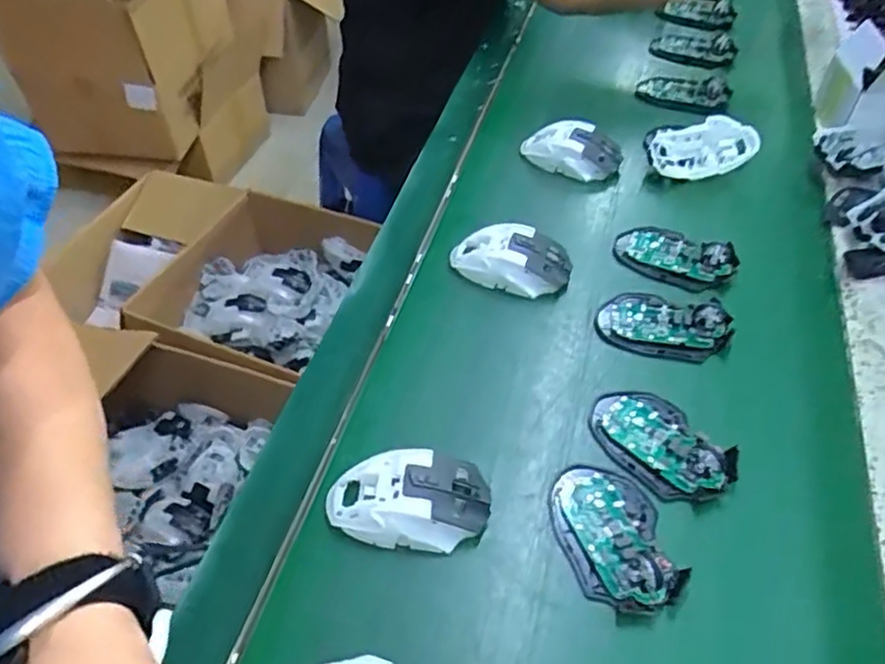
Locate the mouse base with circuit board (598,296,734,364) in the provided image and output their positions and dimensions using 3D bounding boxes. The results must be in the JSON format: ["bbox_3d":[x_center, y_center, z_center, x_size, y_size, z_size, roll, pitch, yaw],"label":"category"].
[{"bbox_3d":[0.198,-0.011,0.624,0.111,0.027,0.067,20,51,18],"label":"mouse base with circuit board"}]

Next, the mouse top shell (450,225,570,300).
[{"bbox_3d":[0.066,-0.072,0.676,0.118,0.037,0.064,15,50,13],"label":"mouse top shell"}]

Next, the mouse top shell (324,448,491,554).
[{"bbox_3d":[-0.024,0.117,0.502,0.116,0.037,0.069,6,48,5],"label":"mouse top shell"}]

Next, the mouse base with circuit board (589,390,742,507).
[{"bbox_3d":[0.167,0.083,0.539,0.071,0.022,0.109,-29,53,-23],"label":"mouse base with circuit board"}]

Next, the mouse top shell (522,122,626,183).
[{"bbox_3d":[0.149,-0.212,0.804,0.110,0.035,0.071,25,52,21],"label":"mouse top shell"}]

